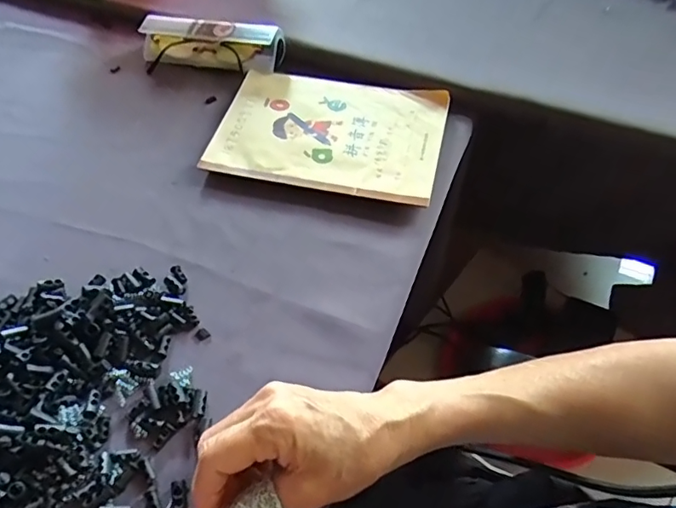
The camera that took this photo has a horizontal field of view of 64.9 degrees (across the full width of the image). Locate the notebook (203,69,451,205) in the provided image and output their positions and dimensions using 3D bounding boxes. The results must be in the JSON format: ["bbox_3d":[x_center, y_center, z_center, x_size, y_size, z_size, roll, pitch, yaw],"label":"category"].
[{"bbox_3d":[-0.008,-0.115,0.500,0.204,0.014,0.142,12,55,8],"label":"notebook"}]

